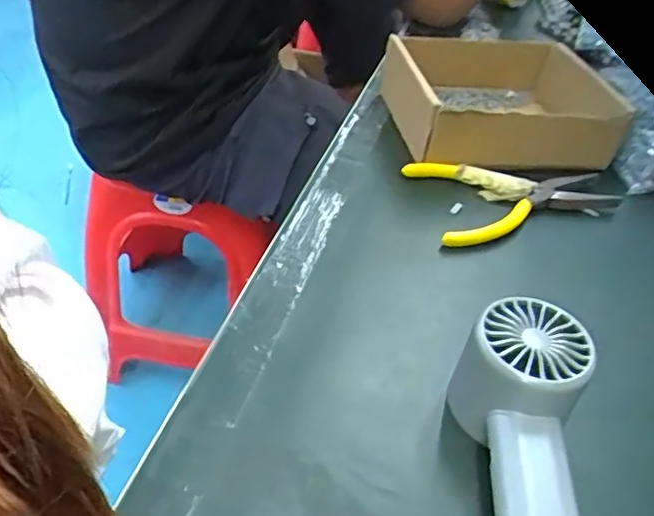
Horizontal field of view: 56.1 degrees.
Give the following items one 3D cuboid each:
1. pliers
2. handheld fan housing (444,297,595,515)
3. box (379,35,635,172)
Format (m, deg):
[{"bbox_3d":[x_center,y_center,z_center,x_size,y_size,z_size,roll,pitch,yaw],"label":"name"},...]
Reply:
[{"bbox_3d":[0.139,-0.048,0.457,0.145,0.018,0.089,-3,41,-14],"label":"pliers"},{"bbox_3d":[0.080,0.089,0.256,0.057,0.055,0.154,13,40,5],"label":"handheld fan housing"},{"bbox_3d":[0.142,-0.136,0.525,0.172,0.061,0.142,0,41,-8],"label":"box"}]

